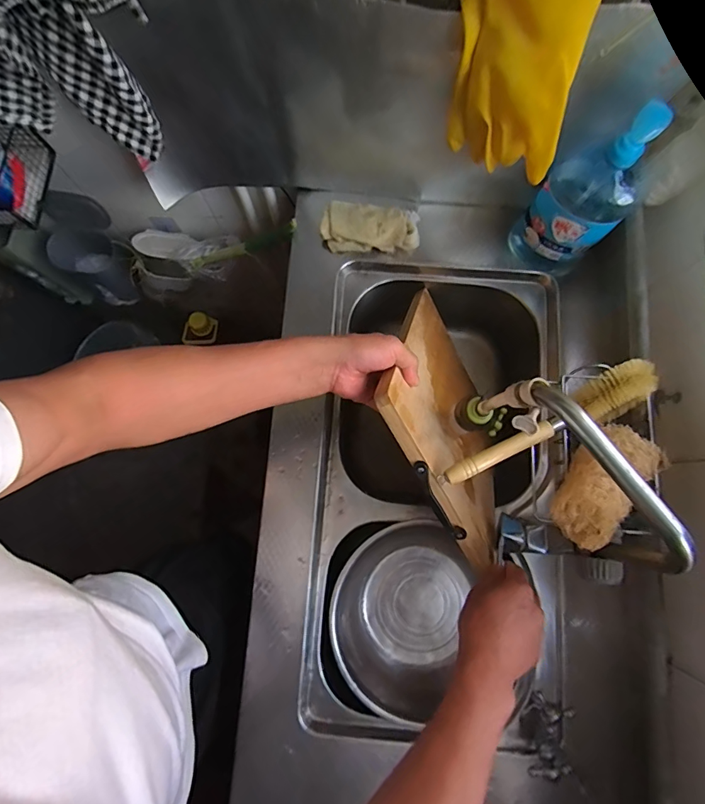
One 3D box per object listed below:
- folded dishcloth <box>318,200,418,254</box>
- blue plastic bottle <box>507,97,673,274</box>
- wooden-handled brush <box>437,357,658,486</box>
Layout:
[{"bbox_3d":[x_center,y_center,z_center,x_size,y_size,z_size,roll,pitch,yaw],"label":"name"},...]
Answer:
[{"bbox_3d":[0.030,-0.291,0.726,0.160,0.046,0.078,1,79,1],"label":"folded dishcloth"},{"bbox_3d":[0.309,-0.272,0.603,0.070,0.286,0.117,-43,81,-7],"label":"blue plastic bottle"},{"bbox_3d":[0.203,0.024,0.457,0.238,0.047,0.048,-23,79,-3],"label":"wooden-handled brush"}]

